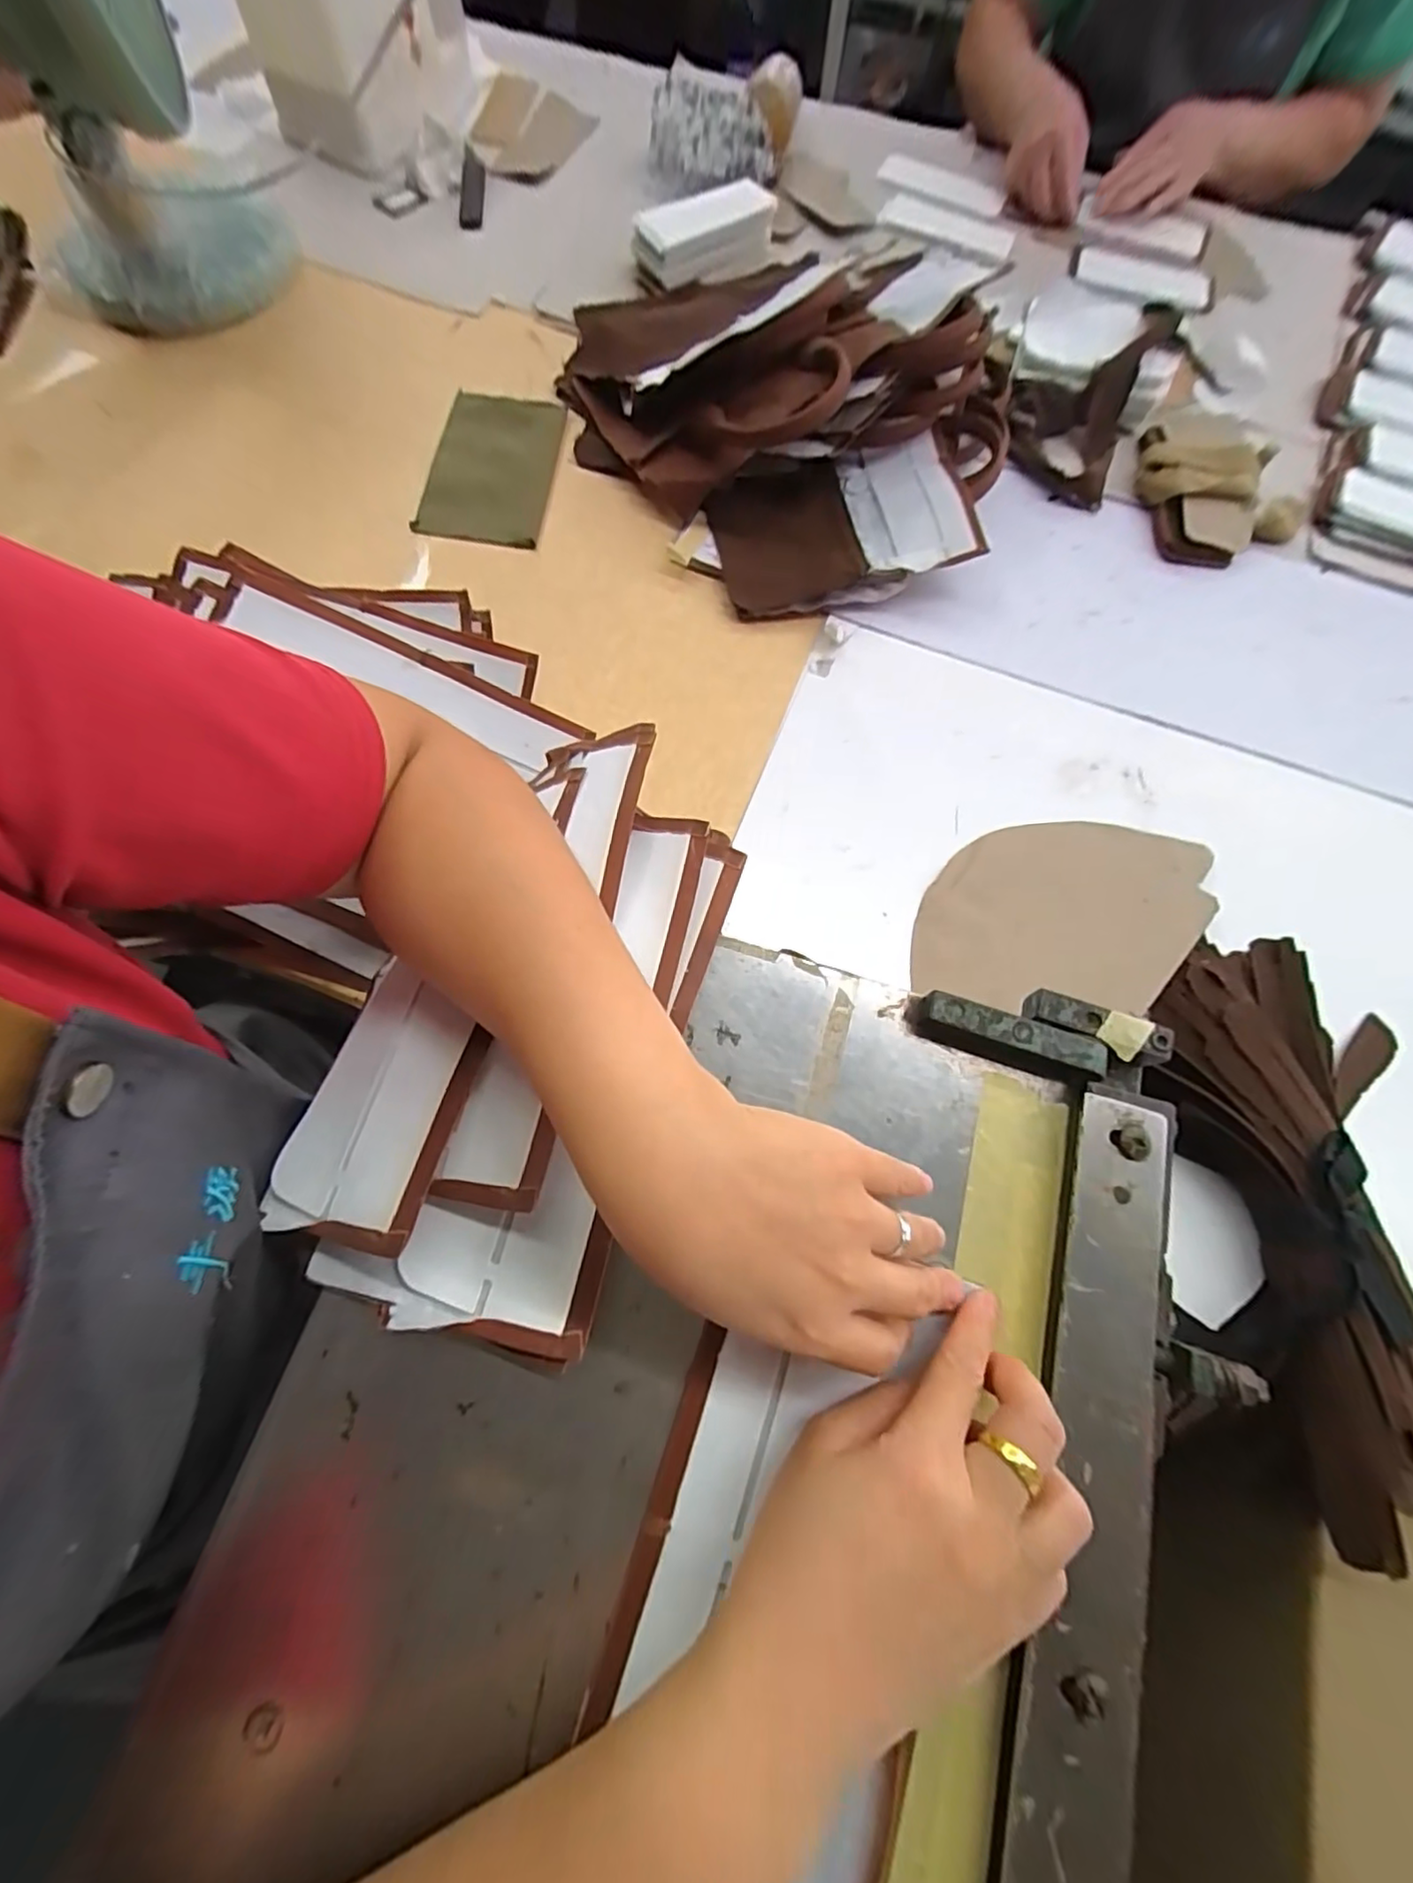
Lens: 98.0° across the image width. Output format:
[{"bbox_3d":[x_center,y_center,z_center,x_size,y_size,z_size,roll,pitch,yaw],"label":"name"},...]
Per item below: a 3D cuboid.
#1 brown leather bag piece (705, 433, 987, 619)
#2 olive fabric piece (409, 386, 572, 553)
[{"bbox_3d":[0.112,-0.362,0.539,0.211,0.039,0.151,-14,73,-6],"label":"brown leather bag piece"},{"bbox_3d":[-0.195,-0.434,0.563,0.103,0.011,0.183,7,70,-5],"label":"olive fabric piece"}]

